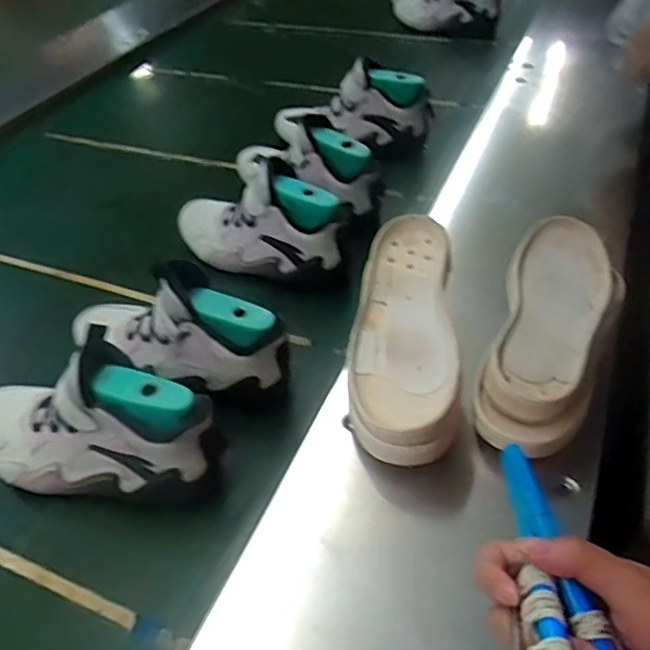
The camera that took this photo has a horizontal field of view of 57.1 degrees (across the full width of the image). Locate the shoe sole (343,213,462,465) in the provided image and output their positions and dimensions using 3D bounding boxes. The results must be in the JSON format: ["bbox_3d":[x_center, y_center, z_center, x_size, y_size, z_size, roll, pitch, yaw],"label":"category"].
[{"bbox_3d":[0.071,0.004,0.549,0.093,0.078,0.244,1,43,7],"label":"shoe sole"}]

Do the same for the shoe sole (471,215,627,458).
[{"bbox_3d":[0.202,0.000,0.538,0.095,0.067,0.244,20,48,24],"label":"shoe sole"}]

